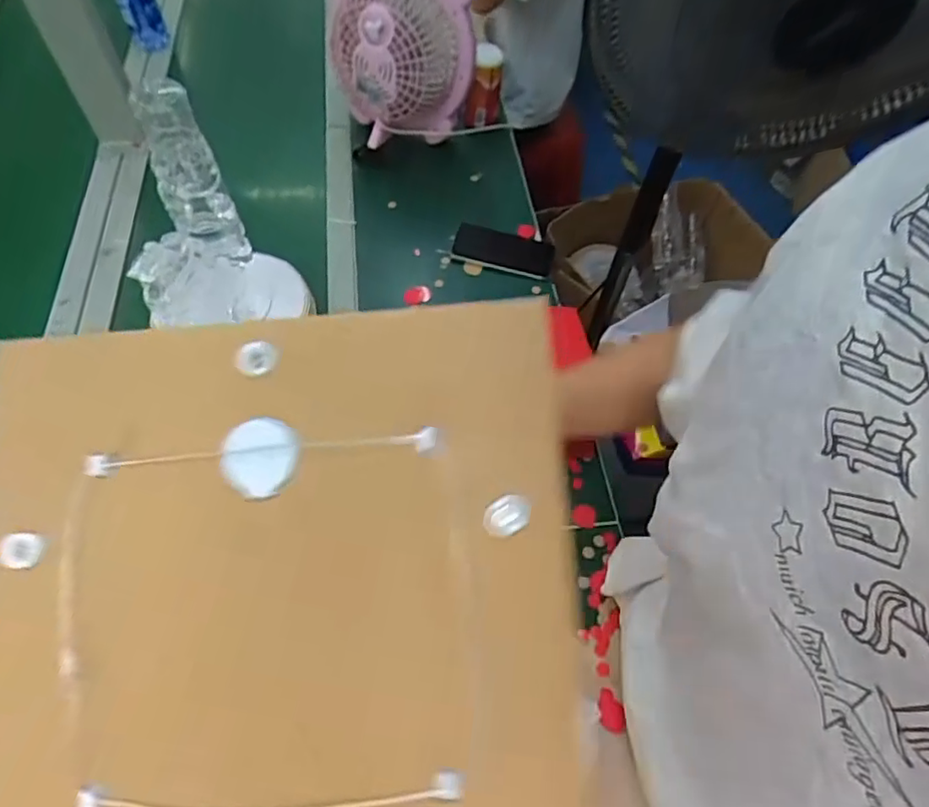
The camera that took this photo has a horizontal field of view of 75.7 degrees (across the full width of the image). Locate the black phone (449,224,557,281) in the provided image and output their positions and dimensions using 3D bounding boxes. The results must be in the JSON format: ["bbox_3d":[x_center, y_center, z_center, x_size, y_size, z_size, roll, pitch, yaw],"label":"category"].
[{"bbox_3d":[0.061,-0.239,0.924,0.150,0.015,0.069,13,64,0],"label":"black phone"}]

